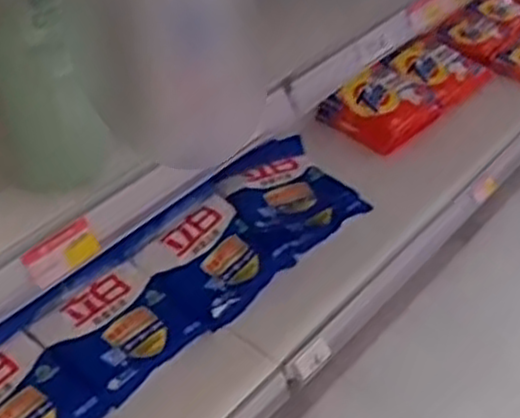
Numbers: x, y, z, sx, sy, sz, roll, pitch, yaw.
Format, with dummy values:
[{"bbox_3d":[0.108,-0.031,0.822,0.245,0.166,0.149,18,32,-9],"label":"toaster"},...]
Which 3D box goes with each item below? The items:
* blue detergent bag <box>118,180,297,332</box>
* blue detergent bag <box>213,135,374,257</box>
[{"bbox_3d":[-0.091,0.078,1.313,0.223,0.054,0.207,34,51,30],"label":"blue detergent bag"},{"bbox_3d":[0.047,-0.034,1.426,0.227,0.062,0.226,-25,49,-26],"label":"blue detergent bag"}]

